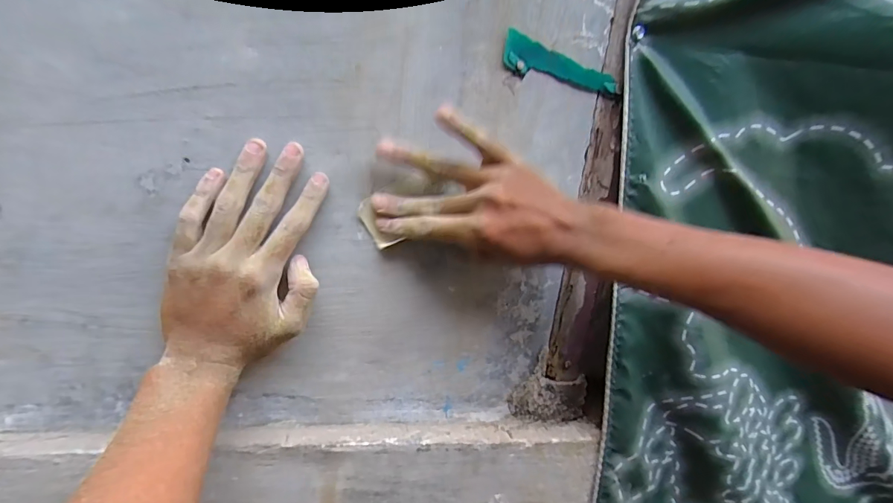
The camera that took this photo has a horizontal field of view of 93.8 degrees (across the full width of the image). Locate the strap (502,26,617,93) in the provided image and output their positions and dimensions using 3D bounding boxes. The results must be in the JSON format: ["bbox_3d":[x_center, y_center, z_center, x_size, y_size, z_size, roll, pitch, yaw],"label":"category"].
[{"bbox_3d":[0.096,-0.155,0.346,0.104,0.028,0.006,4,12,-18],"label":"strap"}]

